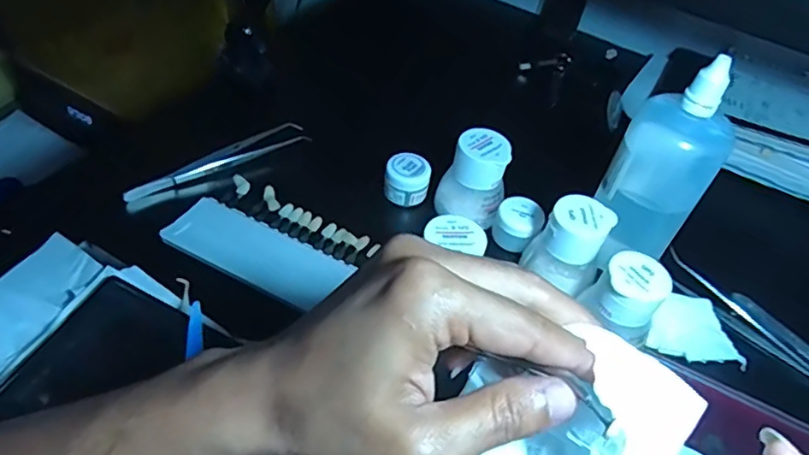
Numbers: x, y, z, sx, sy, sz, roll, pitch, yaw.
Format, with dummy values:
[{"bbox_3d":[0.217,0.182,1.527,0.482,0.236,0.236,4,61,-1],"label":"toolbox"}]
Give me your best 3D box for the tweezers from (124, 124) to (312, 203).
[{"bbox_3d":[-0.137,-0.051,0.443,0.141,0.006,0.018,-30,58,-30],"label":"tweezers"}]

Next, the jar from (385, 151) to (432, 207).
[{"bbox_3d":[0.003,-0.036,0.437,0.031,0.028,0.027,13,47,3],"label":"jar"}]

